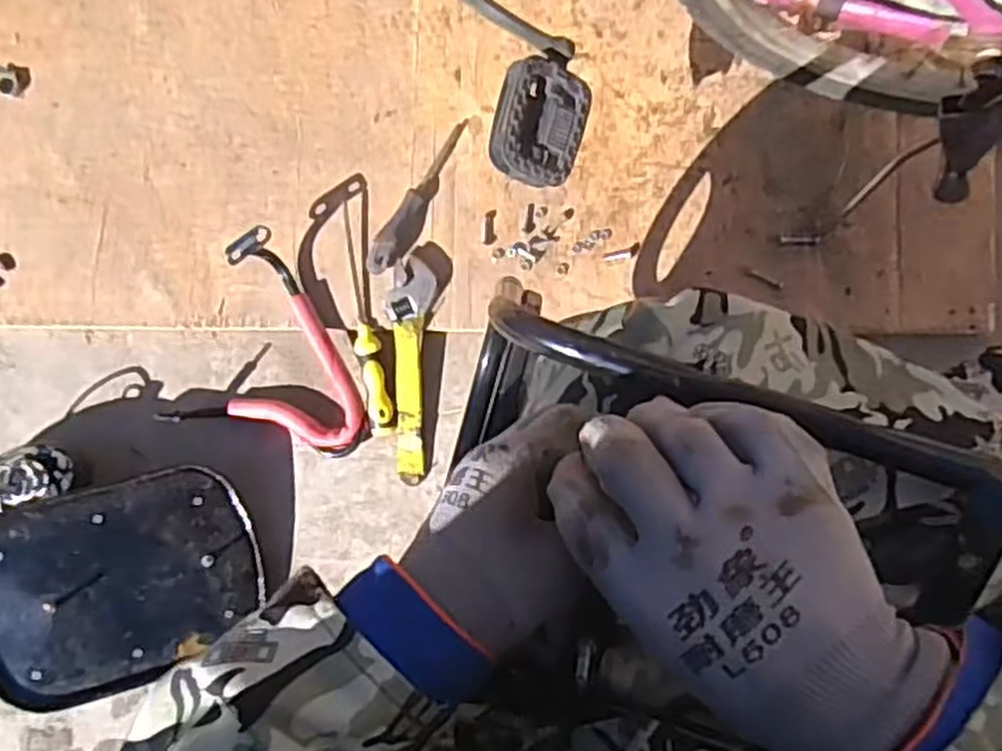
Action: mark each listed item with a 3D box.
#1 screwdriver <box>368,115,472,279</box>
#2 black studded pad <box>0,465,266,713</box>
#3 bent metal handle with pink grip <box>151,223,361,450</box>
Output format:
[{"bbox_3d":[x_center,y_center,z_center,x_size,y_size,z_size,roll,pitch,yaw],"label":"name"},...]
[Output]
[{"bbox_3d":[-0.085,-0.189,0.850,0.036,0.023,0.186,35,92,6],"label":"screwdriver"},{"bbox_3d":[-0.397,0.209,0.816,0.270,0.035,0.192,-18,98,-16],"label":"black studded pad"},{"bbox_3d":[-0.223,-0.018,0.830,0.197,0.074,0.222,25,91,6],"label":"bent metal handle with pink grip"}]

